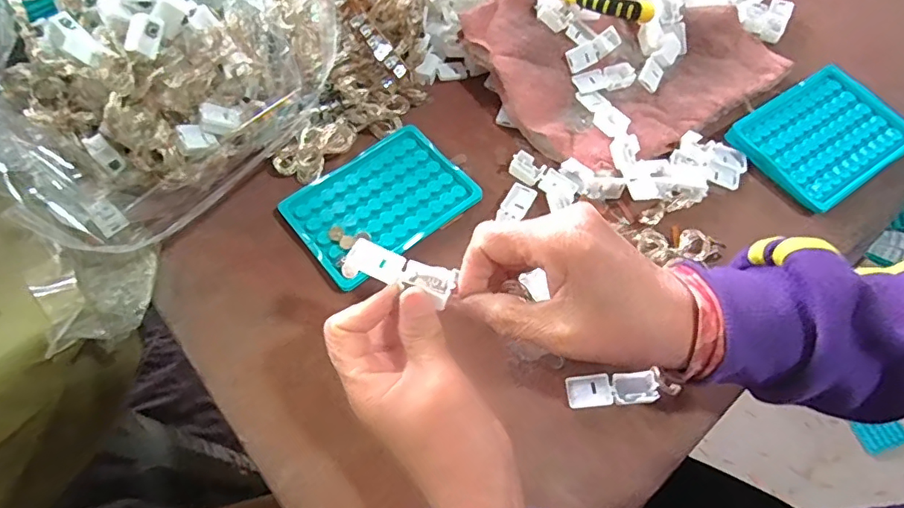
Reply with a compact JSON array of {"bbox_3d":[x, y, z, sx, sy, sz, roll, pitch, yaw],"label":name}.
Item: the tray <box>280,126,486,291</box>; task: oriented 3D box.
[{"bbox_3d":[-0.057,-0.043,0.409,0.130,0.009,0.098,-35,67,-17],"label":"tray"}]

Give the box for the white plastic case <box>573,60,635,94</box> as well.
[{"bbox_3d":[0.133,-0.154,0.455,0.054,0.008,0.024,-15,63,-9],"label":"white plastic case"}]

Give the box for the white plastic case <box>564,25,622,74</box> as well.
[{"bbox_3d":[0.123,-0.177,0.451,0.051,0.004,0.019,-33,96,-3],"label":"white plastic case"}]

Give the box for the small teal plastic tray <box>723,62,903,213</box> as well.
[{"bbox_3d":[0.311,-0.100,0.434,0.131,0.011,0.098,-31,66,-15],"label":"small teal plastic tray"}]

